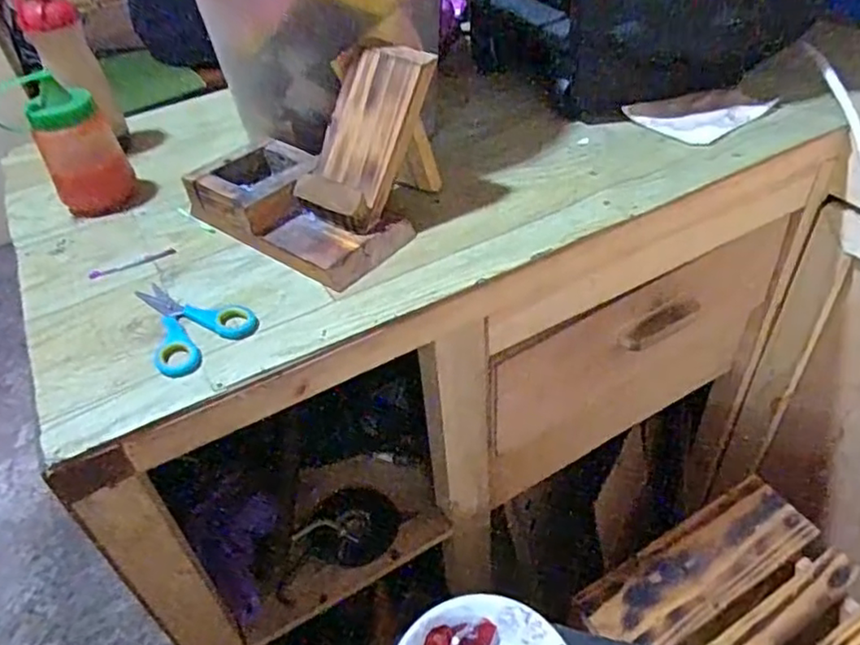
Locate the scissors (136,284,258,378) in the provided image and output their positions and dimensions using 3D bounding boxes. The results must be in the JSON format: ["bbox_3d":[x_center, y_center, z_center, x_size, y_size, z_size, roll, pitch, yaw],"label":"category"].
[{"bbox_3d":[-0.185,-0.006,0.509,0.076,0.006,0.112,-26,46,-19],"label":"scissors"}]

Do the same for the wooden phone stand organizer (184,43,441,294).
[{"bbox_3d":[-0.100,-0.152,0.574,0.200,0.124,0.171,27,53,31],"label":"wooden phone stand organizer"}]

